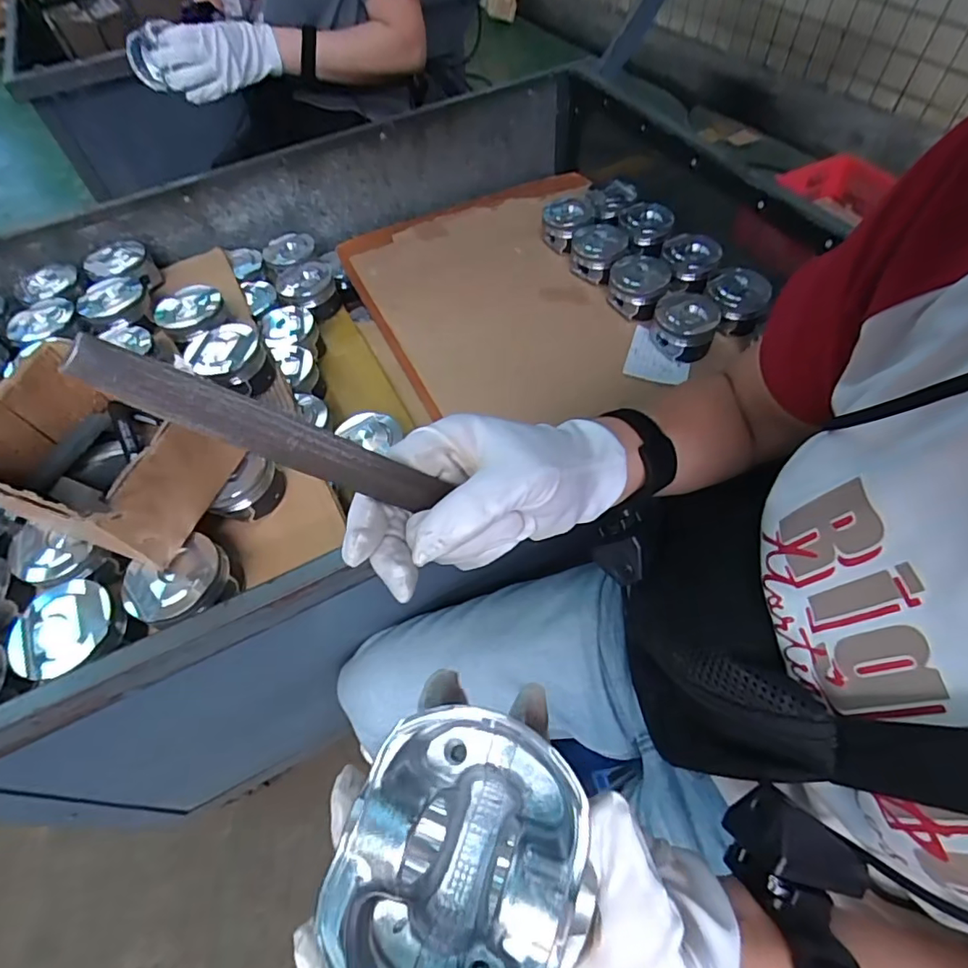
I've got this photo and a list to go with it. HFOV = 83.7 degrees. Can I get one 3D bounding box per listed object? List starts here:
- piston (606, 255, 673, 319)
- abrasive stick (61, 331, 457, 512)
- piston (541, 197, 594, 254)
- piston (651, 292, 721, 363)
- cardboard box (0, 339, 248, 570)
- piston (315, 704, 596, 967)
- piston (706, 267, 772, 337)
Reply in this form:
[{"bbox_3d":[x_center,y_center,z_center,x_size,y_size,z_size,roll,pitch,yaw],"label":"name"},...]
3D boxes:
[{"bbox_3d":[0.227,-0.291,0.794,0.084,0.052,0.098,16,59,13],"label":"piston"},{"bbox_3d":[-0.071,-0.015,0.206,0.017,0.145,0.011,-37,53,23],"label":"abrasive stick"},{"bbox_3d":[0.138,-0.427,0.891,0.082,0.045,0.097,12,58,11],"label":"piston"},{"bbox_3d":[0.274,-0.217,0.736,0.080,0.054,0.084,-1,56,2],"label":"piston"},{"bbox_3d":[-0.348,-0.033,0.492,0.197,0.087,0.147,15,59,13],"label":"cardboard box"},{"bbox_3d":[-0.011,0.118,0.172,0.076,0.048,0.090,17,59,15],"label":"piston"},{"bbox_3d":[0.352,-0.260,0.757,0.082,0.053,0.090,20,60,16],"label":"piston"}]

